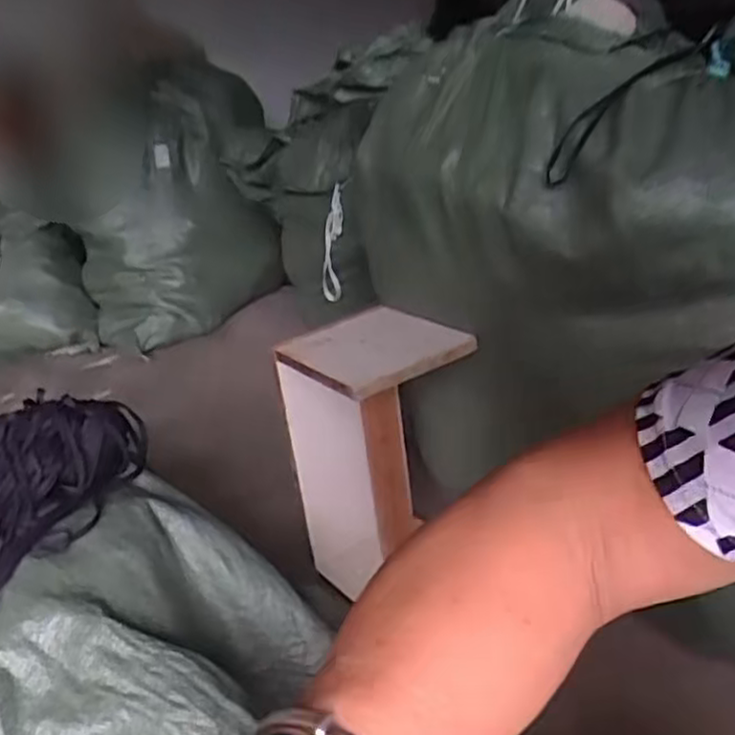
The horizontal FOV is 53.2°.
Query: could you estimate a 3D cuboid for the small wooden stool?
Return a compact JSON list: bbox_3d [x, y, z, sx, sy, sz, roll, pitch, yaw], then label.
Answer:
[{"bbox_3d":[0.026,0.164,1.109,0.213,0.450,0.214,-23,29,-32],"label":"small wooden stool"}]

